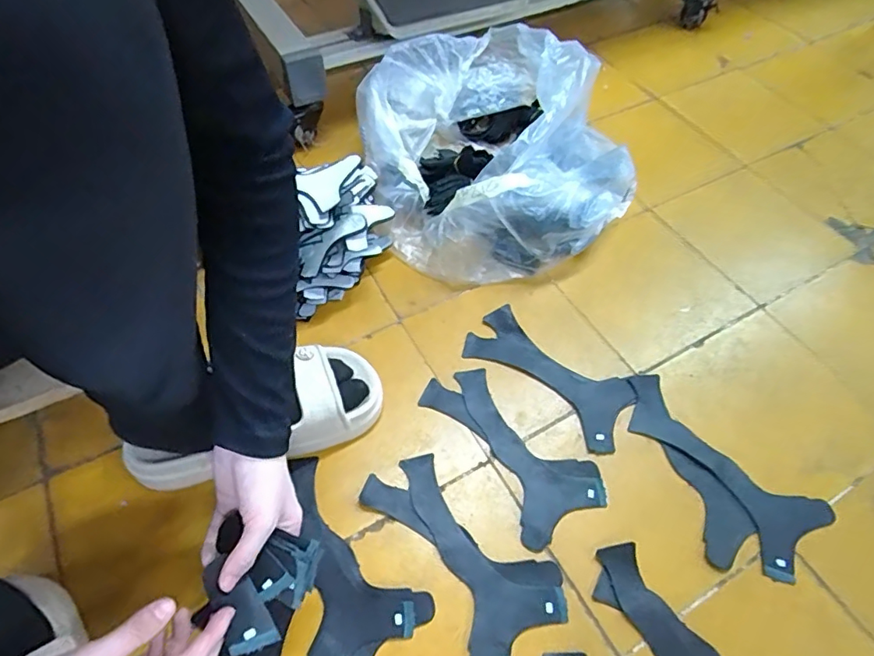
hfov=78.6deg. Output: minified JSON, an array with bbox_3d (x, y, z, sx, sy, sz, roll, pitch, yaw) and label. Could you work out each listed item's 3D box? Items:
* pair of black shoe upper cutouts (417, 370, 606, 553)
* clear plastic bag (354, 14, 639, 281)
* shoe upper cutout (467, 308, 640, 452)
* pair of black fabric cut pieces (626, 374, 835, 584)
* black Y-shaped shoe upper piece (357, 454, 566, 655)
[{"bbox_3d":[0.070,0.122,0.556,0.098,0.006,0.200,-35,62,-21],"label":"pair of black shoe upper cutouts"},{"bbox_3d":[0.076,-0.252,0.719,0.321,0.185,0.350,-16,57,-11],"label":"clear plastic bag"},{"bbox_3d":[0.124,0.051,0.601,0.193,0.008,0.085,33,62,21],"label":"shoe upper cutout"},{"bbox_3d":[0.268,0.146,0.543,0.121,0.010,0.215,-35,62,-21],"label":"pair of black fabric cut pieces"},{"bbox_3d":[0.024,0.204,0.504,0.105,0.006,0.197,-31,61,-19],"label":"black Y-shaped shoe upper piece"}]

